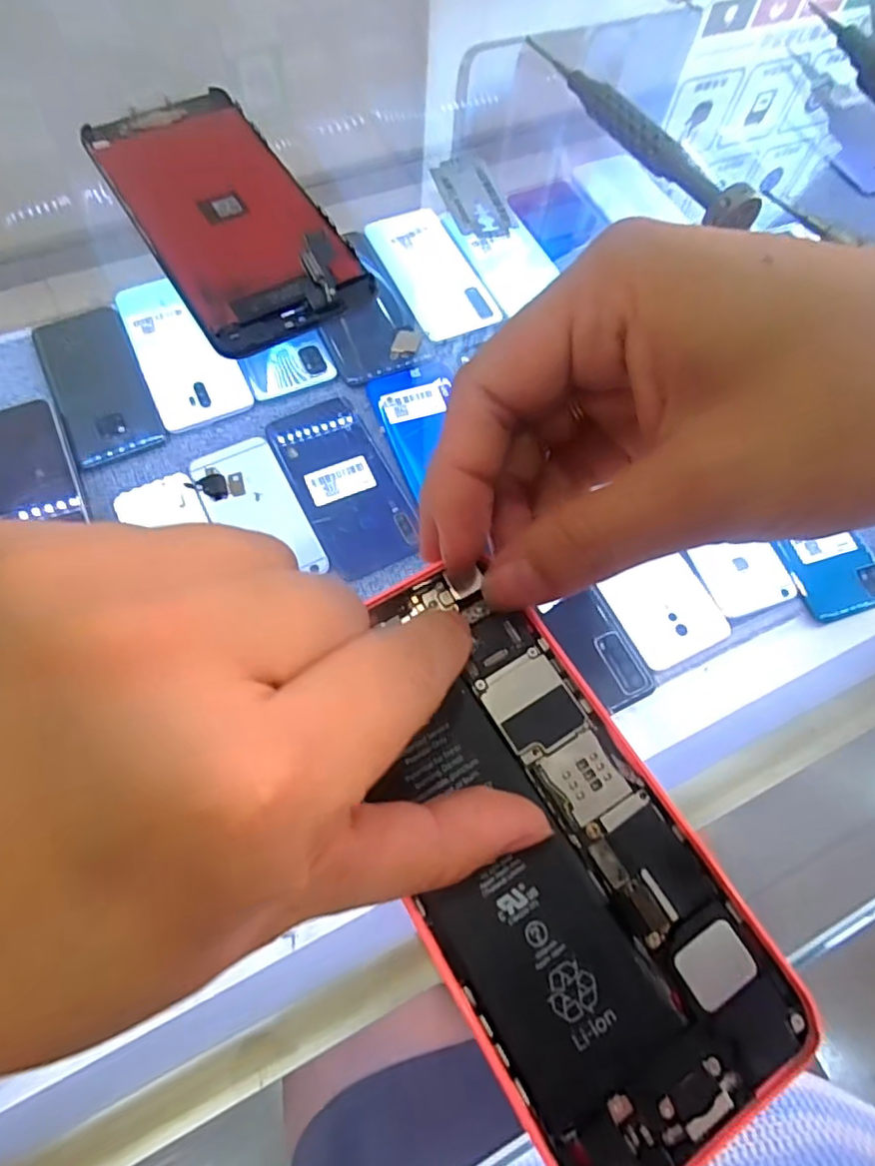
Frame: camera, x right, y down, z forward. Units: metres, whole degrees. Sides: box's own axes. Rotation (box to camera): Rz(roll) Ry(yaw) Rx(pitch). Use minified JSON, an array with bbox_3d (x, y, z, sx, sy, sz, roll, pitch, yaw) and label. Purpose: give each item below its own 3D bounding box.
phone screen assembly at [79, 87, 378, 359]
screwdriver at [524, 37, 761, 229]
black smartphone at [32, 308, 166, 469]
[{"bbox_3d":[-0.071,-0.126,0.203,0.055,0.009,0.118,-30,72,-14],"label":"phone screen assembly"},{"bbox_3d":[0.070,-0.170,0.224,0.012,0.014,0.128,-28,72,-14],"label":"screwdriver"},{"bbox_3d":[-0.281,-0.168,0.505,0.068,0.008,0.159,-25,71,-13],"label":"black smartphone"}]

